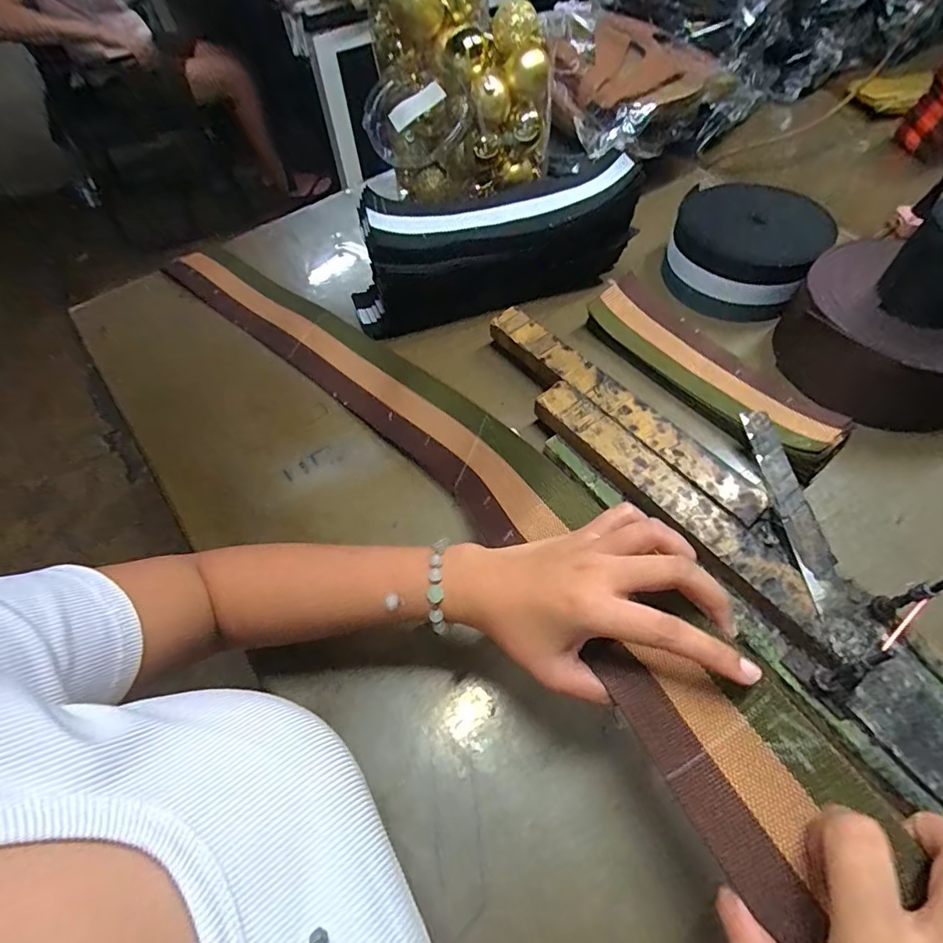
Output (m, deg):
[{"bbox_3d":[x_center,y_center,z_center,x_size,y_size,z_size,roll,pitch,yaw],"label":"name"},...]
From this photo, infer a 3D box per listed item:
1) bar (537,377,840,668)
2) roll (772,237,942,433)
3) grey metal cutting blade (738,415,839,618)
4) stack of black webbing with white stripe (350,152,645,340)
[{"bbox_3d":[0.166,0.024,0.426,0.047,0.019,0.298,-34,59,-17],"label":"bar"},{"bbox_3d":[0.413,-0.131,0.497,0.176,0.089,0.172,-2,55,3],"label":"roll"},{"bbox_3d":[0.259,0.024,0.411,0.028,0.010,0.172,-7,60,2],"label":"grey metal cutting blade"},{"bbox_3d":[0.019,-0.250,0.570,0.319,0.118,0.078,-13,56,-4],"label":"stack of black webbing with white stripe"}]

